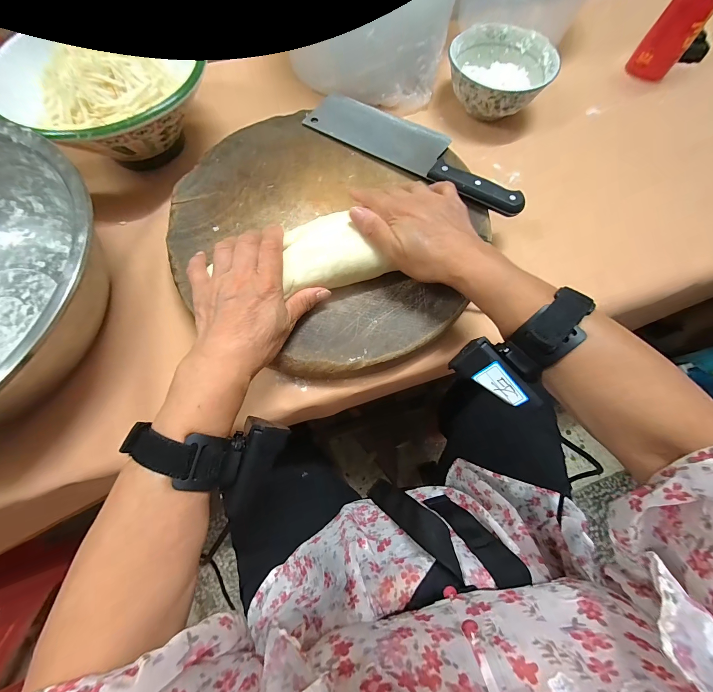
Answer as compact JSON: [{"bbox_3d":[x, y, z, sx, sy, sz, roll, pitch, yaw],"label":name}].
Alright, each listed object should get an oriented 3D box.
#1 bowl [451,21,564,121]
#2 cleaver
[{"bbox_3d":[0.205,-0.388,0.443,0.134,0.066,0.139,0,69,0],"label":"bowl"},{"bbox_3d":[0.071,-0.246,0.370,0.289,0.018,0.075,33,73,11],"label":"cleaver"}]

